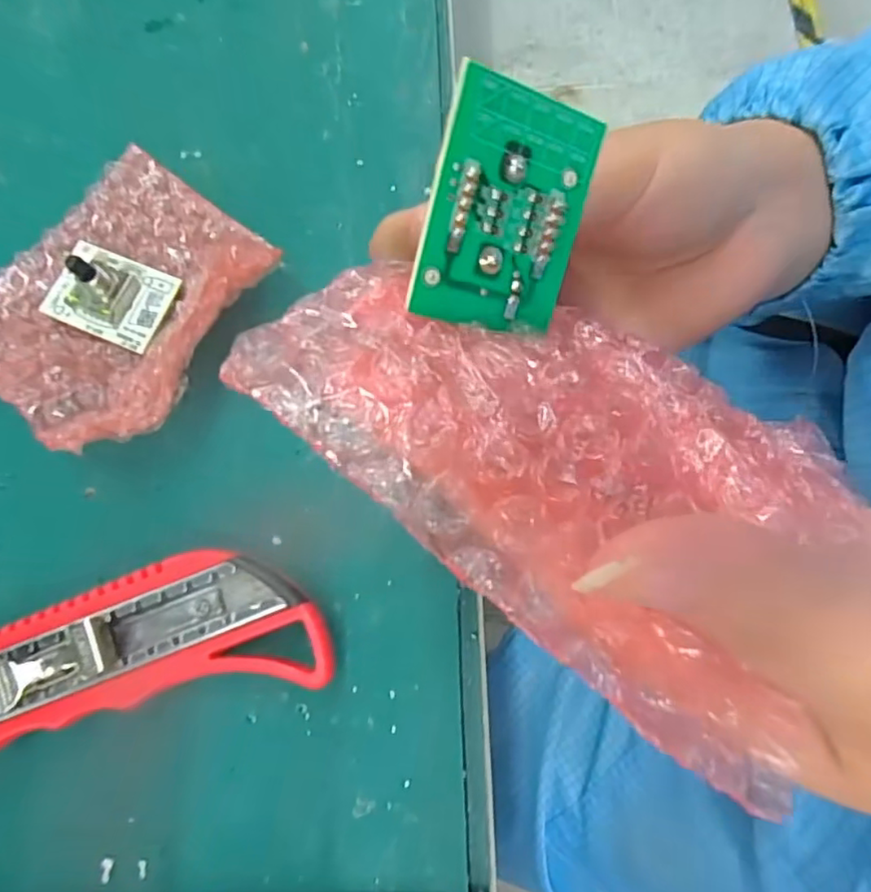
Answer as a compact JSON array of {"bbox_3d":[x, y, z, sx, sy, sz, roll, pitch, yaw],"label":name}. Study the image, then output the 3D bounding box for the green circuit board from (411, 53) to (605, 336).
[{"bbox_3d":[0.013,-0.042,0.111,0.029,0.004,0.040,8,106,-26],"label":"green circuit board"}]

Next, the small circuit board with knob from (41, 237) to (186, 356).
[{"bbox_3d":[-0.115,-0.056,0.208,0.041,0.020,0.030,22,76,7],"label":"small circuit board with knob"}]

